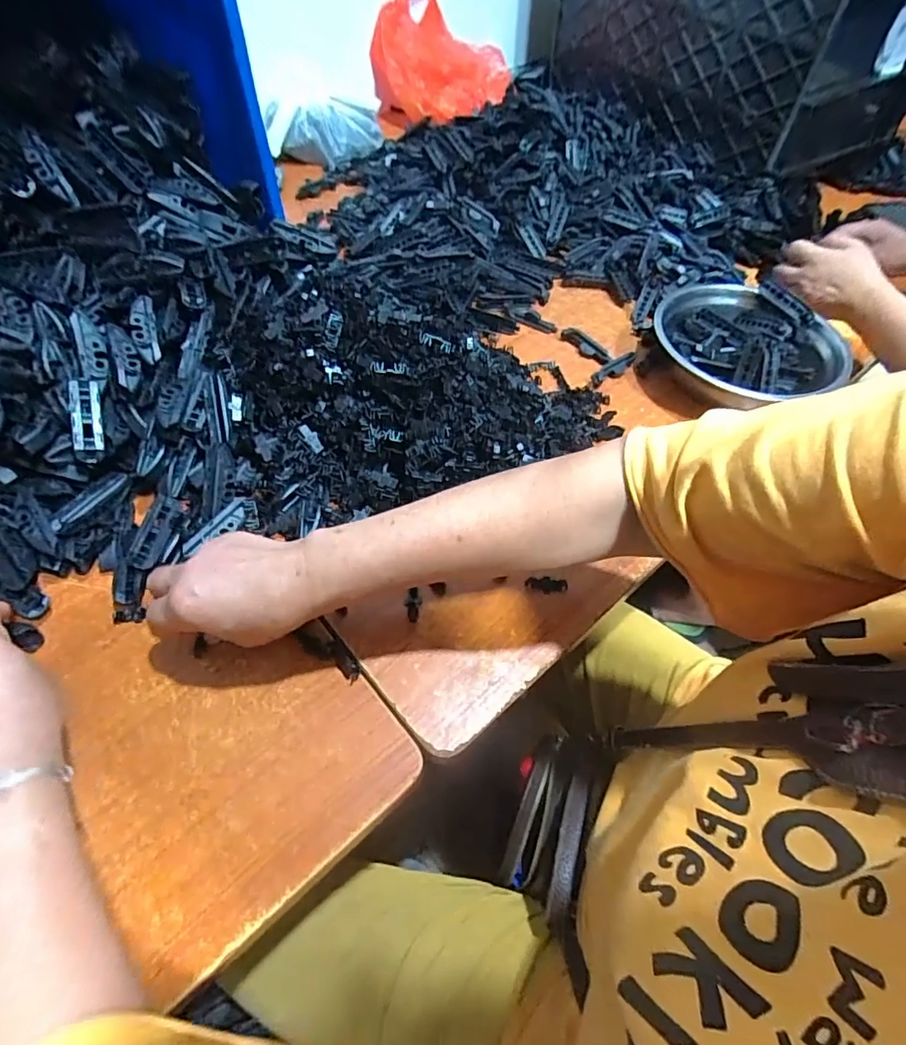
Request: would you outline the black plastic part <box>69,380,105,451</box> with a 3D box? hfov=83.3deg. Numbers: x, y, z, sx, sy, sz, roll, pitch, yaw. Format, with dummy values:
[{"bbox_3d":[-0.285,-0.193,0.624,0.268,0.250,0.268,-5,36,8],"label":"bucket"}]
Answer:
[{"bbox_3d":[-0.301,-0.089,0.418,0.020,0.012,0.062,-12,77,-13],"label":"black plastic part"}]

